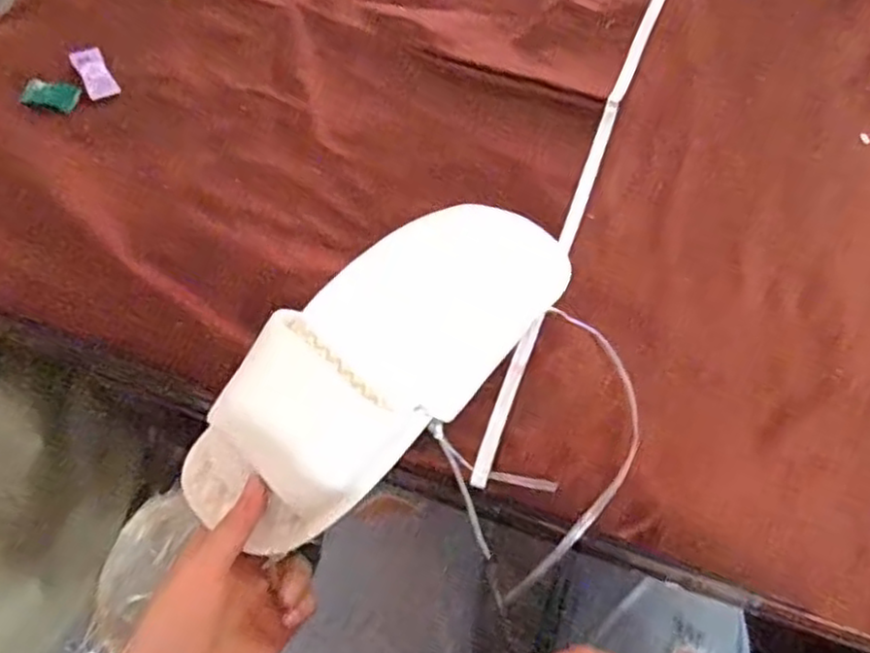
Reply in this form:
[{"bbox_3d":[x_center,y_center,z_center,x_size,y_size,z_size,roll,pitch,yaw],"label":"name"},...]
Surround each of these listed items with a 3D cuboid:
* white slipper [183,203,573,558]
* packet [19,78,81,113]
[{"bbox_3d":[-0.034,0.020,0.410,0.244,0.047,0.098,-41,72,-10],"label":"white slipper"},{"bbox_3d":[-0.295,-0.177,0.545,0.044,0.012,0.021,6,68,6],"label":"packet"}]

